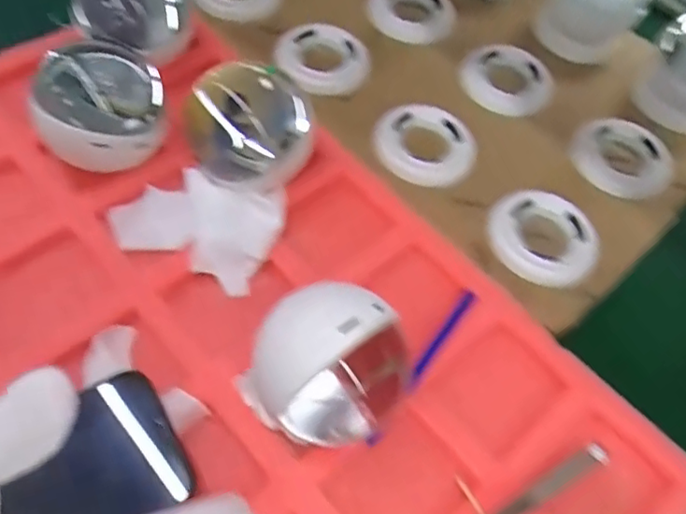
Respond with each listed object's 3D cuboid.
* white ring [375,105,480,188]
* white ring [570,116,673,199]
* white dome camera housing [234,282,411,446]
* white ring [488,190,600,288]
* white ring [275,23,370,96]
[{"bbox_3d":[0.059,-0.082,0.423,0.076,0.012,0.082,3,58,-4],"label":"white ring"},{"bbox_3d":[0.211,-0.074,0.447,0.072,0.016,0.072,3,58,-4],"label":"white ring"},{"bbox_3d":[-0.007,0.051,0.286,0.077,0.064,0.070,-28,65,-20],"label":"white dome camera housing"},{"bbox_3d":[0.133,-0.013,0.397,0.070,0.017,0.066,3,58,-4],"label":"white ring"},{"bbox_3d":[-0.014,-0.156,0.467,0.072,0.022,0.072,-3,58,-8],"label":"white ring"}]

